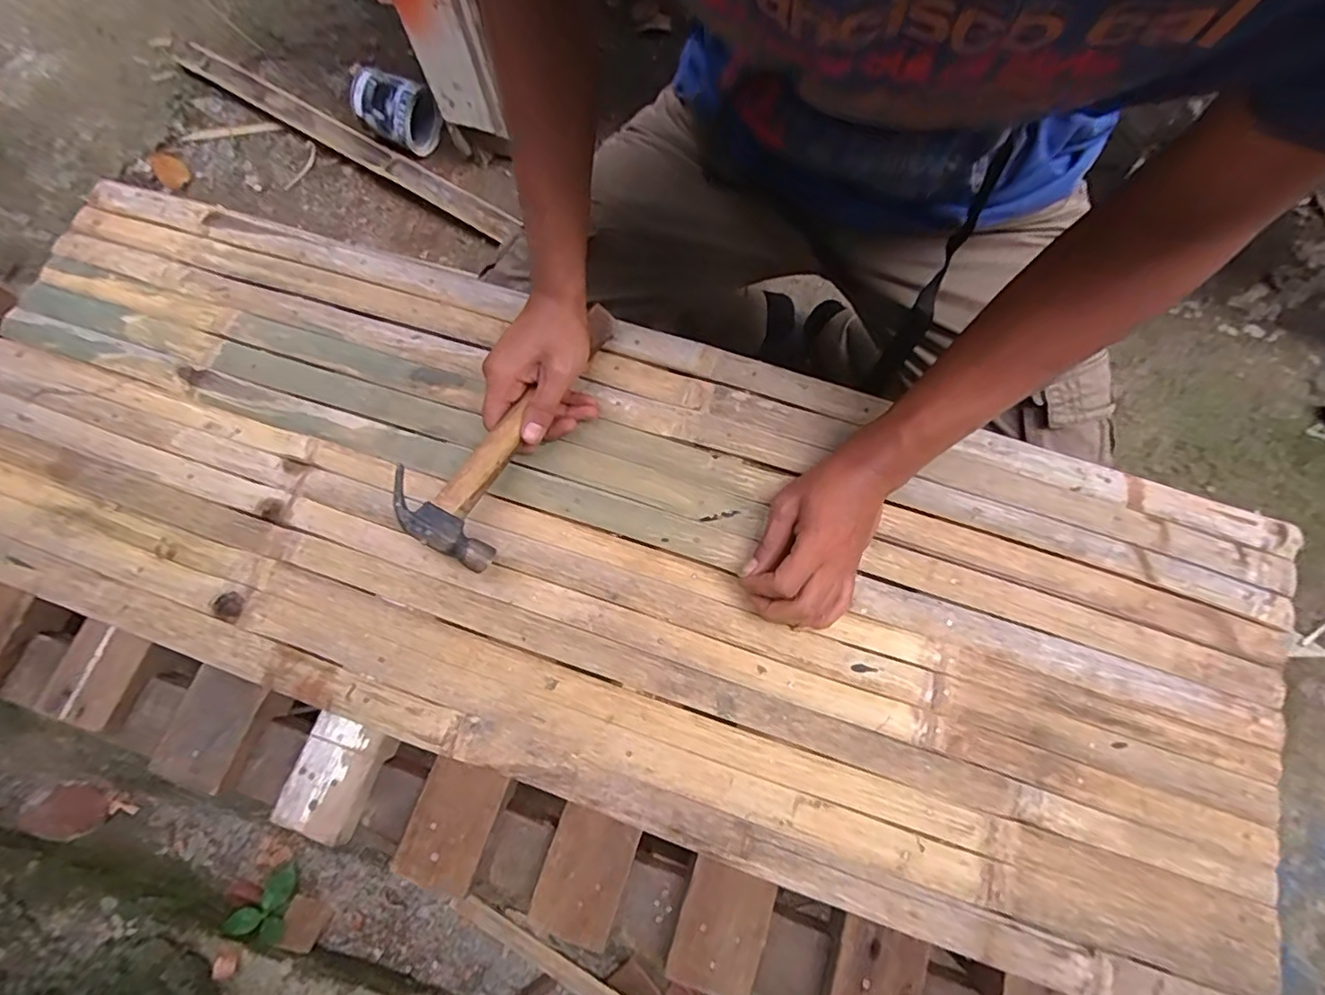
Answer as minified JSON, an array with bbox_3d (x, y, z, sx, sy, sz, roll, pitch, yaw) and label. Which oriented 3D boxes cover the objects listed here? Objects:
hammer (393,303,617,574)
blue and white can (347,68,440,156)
[{"bbox_3d":[-0.111,-0.065,0.468,0.078,0.039,0.246,28,69,8],"label":"hammer"},{"bbox_3d":[-0.531,-0.750,1.140,0.154,0.102,0.105,22,76,7],"label":"blue and white can"}]

